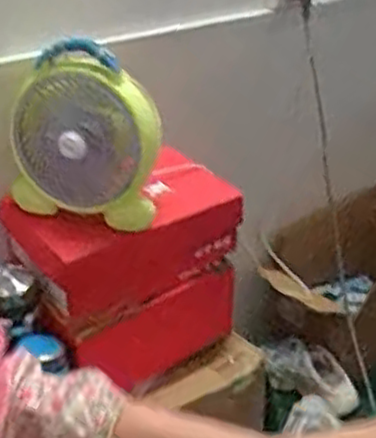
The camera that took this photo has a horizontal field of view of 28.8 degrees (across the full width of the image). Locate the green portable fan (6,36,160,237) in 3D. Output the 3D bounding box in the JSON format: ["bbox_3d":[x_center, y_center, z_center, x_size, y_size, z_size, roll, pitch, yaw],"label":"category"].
[{"bbox_3d":[-0.150,-0.120,1.044,0.212,0.246,0.089,-2,29,-4],"label":"green portable fan"}]

